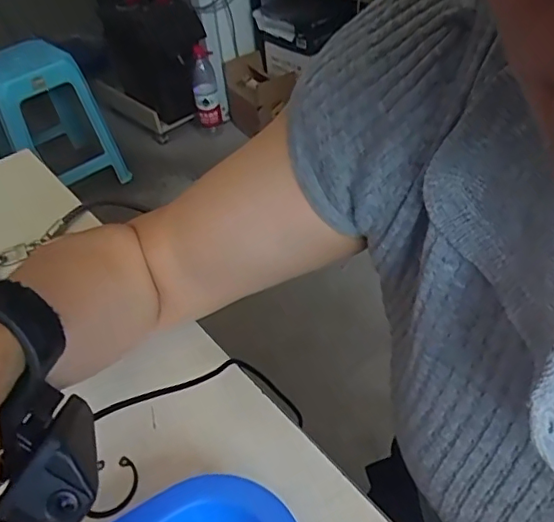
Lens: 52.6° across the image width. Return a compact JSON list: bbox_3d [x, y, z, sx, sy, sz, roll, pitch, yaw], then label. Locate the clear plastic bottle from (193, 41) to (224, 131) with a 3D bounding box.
[{"bbox_3d":[-0.235,-0.564,1.864,0.079,0.314,0.096,-5,43,1],"label":"clear plastic bottle"}]

